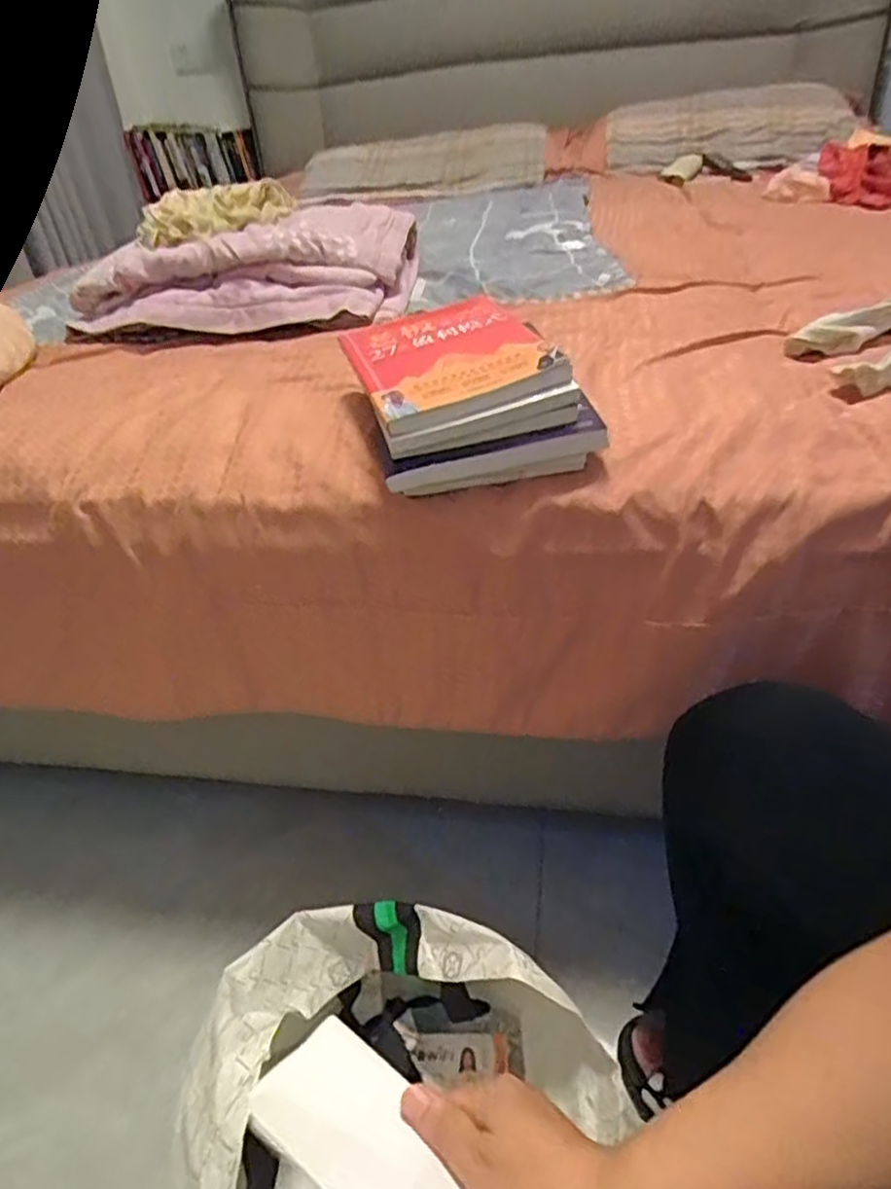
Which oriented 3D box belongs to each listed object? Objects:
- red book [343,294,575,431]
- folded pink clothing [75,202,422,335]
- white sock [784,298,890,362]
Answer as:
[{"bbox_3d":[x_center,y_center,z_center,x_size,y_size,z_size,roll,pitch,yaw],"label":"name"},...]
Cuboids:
[{"bbox_3d":[-0.002,-0.205,0.582,0.146,0.016,0.216,-18,40,-6],"label":"red book"},{"bbox_3d":[-0.273,-0.467,0.975,0.439,0.099,0.331,-3,37,4],"label":"folded pink clothing"},{"bbox_3d":[0.428,-0.259,0.662,0.179,0.042,0.056,-6,37,1],"label":"white sock"}]

